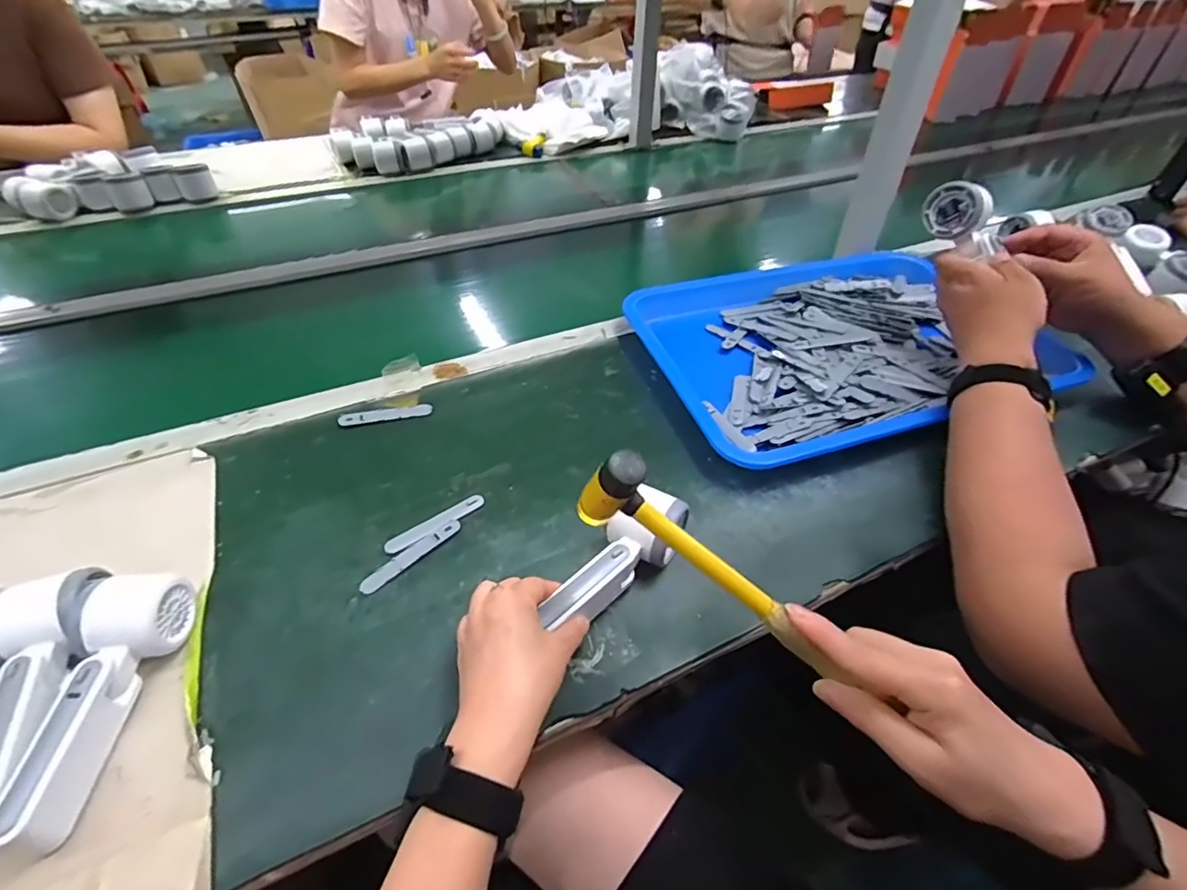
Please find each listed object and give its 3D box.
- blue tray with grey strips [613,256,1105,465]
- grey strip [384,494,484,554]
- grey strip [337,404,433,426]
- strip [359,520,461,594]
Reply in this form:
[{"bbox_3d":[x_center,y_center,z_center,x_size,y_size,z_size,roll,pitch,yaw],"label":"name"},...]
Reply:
[{"bbox_3d":[0.295,-0.134,0.671,0.466,0.036,0.339,-13,45,-15],"label":"blue tray with grey strips"},{"bbox_3d":[-0.144,0.071,0.499,0.095,0.006,0.018,-28,51,-28],"label":"grey strip"},{"bbox_3d":[-0.227,-0.034,0.596,0.096,0.004,0.019,-9,44,-11],"label":"grey strip"},{"bbox_3d":[-0.157,0.094,0.473,0.017,0.004,0.095,34,52,29],"label":"strip"}]

